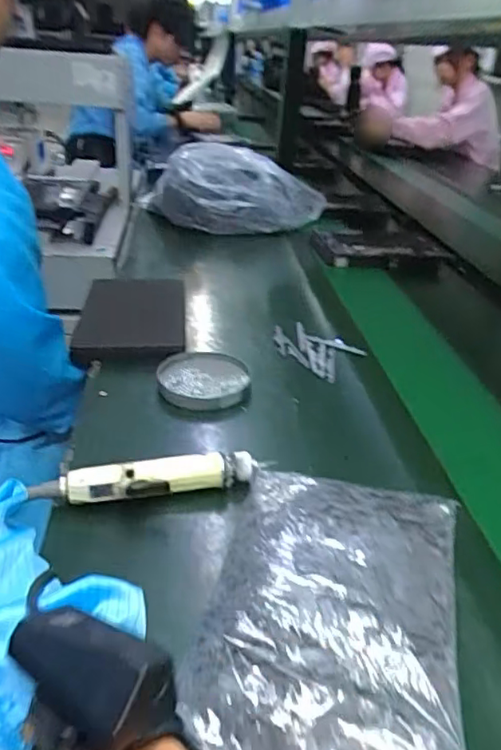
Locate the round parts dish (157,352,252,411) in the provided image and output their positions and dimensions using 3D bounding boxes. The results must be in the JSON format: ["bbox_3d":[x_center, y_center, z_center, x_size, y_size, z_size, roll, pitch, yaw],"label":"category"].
[{"bbox_3d":[-0.058,0.006,0.728,0.111,0.026,0.113,4,31,-2],"label":"round parts dish"}]

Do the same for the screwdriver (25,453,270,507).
[{"bbox_3d":[-0.091,0.102,0.543,0.219,0.039,0.034,-2,31,-11],"label":"screwdriver"}]

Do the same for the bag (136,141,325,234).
[{"bbox_3d":[-0.057,-0.413,1.320,0.445,0.179,0.219,6,31,3],"label":"bag"}]

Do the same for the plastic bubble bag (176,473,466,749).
[{"bbox_3d":[0.063,0.175,0.431,0.177,0.036,0.277,11,31,10],"label":"plastic bubble bag"}]

